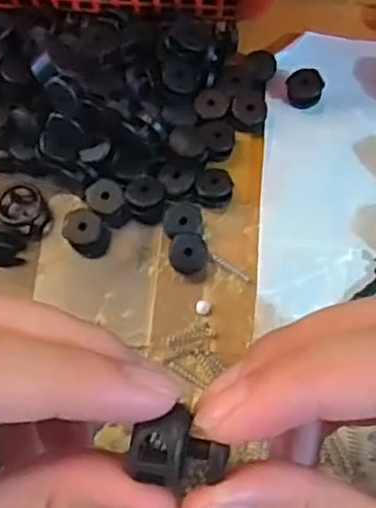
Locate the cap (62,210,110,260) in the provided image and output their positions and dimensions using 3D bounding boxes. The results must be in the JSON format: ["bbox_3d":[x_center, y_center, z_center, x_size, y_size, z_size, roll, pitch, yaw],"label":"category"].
[{"bbox_3d":[-0.036,-0.007,0.240,0.014,0.012,0.013,0,69,0],"label":"cap"}]

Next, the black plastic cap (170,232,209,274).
[{"bbox_3d":[0.000,0.001,0.236,0.013,0.011,0.013,0,69,0],"label":"black plastic cap"}]

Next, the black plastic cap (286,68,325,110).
[{"bbox_3d":[0.044,-0.063,0.259,0.013,0.008,0.012,0,69,0],"label":"black plastic cap"}]

